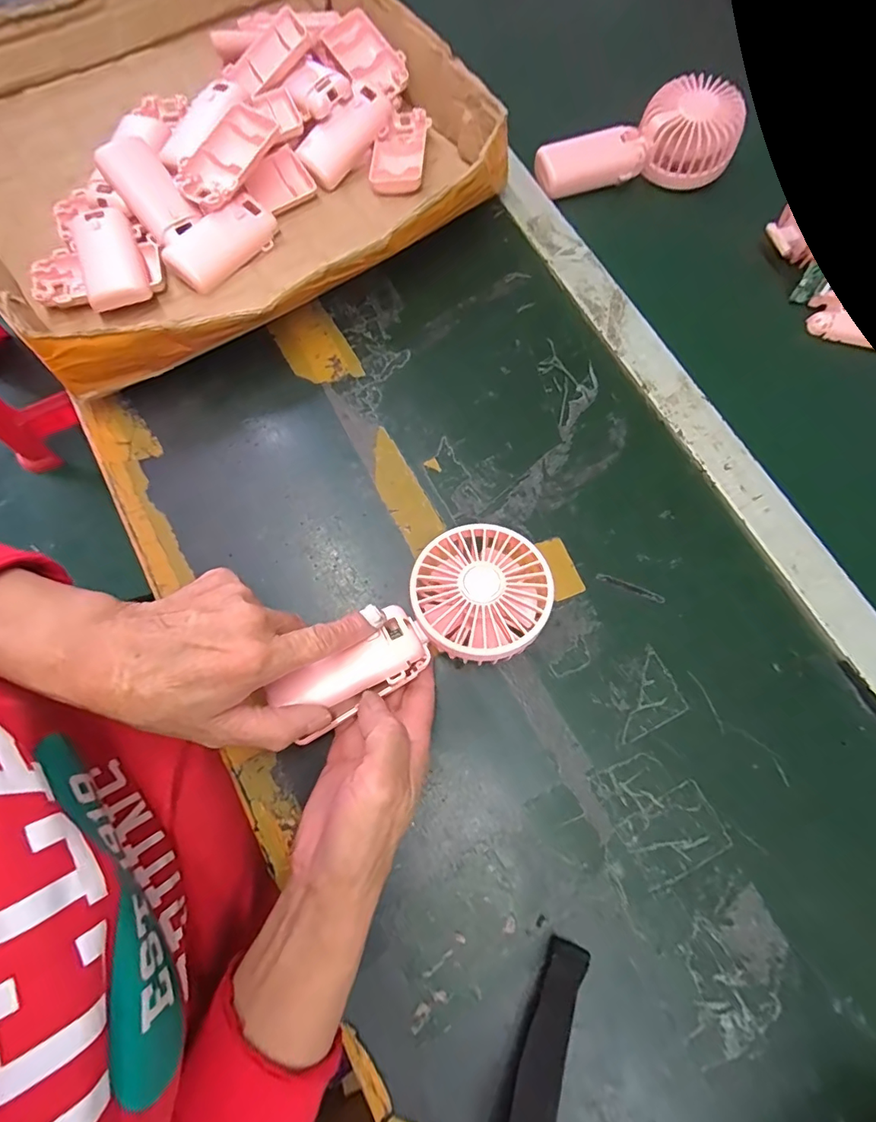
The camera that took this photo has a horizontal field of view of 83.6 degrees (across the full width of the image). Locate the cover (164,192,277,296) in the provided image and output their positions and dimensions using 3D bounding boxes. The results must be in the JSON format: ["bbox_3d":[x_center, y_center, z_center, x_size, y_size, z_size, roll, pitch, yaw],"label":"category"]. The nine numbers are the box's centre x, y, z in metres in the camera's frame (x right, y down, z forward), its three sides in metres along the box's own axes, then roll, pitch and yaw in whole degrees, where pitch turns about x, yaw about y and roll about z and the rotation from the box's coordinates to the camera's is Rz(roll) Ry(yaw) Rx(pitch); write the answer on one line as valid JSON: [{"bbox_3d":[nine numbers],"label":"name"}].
[{"bbox_3d":[-0.175,-0.260,0.404,0.042,0.025,0.094,40,78,8],"label":"cover"}]

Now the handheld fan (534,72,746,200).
[{"bbox_3d":[0.177,-0.372,0.435,0.174,0.050,0.067,-16,76,-6],"label":"handheld fan"}]

